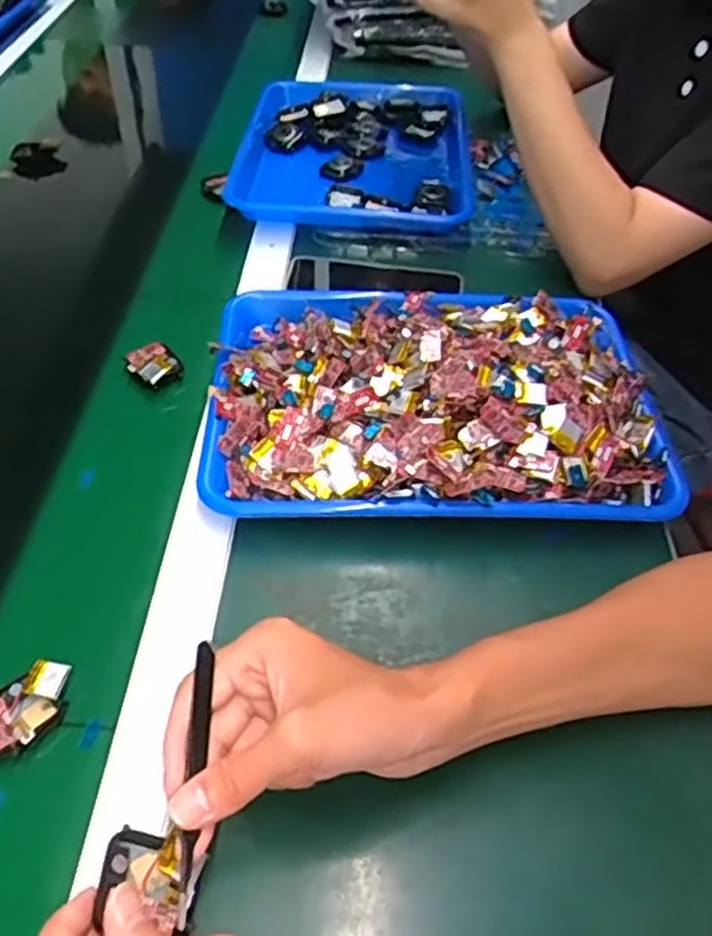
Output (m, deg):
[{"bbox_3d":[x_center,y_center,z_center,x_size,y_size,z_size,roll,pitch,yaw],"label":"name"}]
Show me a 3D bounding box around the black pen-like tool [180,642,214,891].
[{"bbox_3d":[-0.073,0.133,0.346,0.007,0.004,0.105,2,69,-3],"label":"black pen-like tool"}]

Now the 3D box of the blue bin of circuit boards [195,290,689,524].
[{"bbox_3d":[0.057,-0.066,0.564,0.323,0.066,0.238,-1,46,1],"label":"blue bin of circuit boards"}]

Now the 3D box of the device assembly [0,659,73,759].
[{"bbox_3d":[-0.181,0.134,0.417,0.055,0.021,0.039,-33,54,-27],"label":"device assembly"}]

